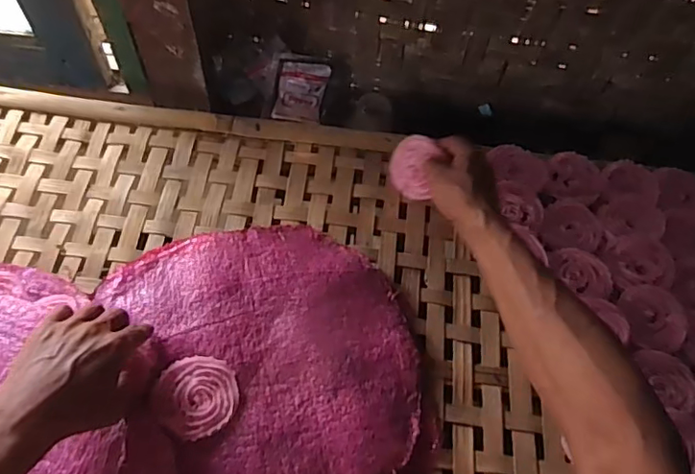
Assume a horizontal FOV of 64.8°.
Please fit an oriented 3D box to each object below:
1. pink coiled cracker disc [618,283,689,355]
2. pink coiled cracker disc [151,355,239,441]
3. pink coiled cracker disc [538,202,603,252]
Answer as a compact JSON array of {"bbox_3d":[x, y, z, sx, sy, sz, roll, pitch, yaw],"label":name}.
[{"bbox_3d":[0.335,0.089,0.600,0.067,0.012,0.075,-3,60,-5],"label":"pink coiled cracker disc"},{"bbox_3d":[-0.142,0.149,0.516,0.074,0.006,0.074,8,55,-11],"label":"pink coiled cracker disc"},{"bbox_3d":[0.268,-0.012,0.660,0.072,0.015,0.065,3,60,-1],"label":"pink coiled cracker disc"}]

